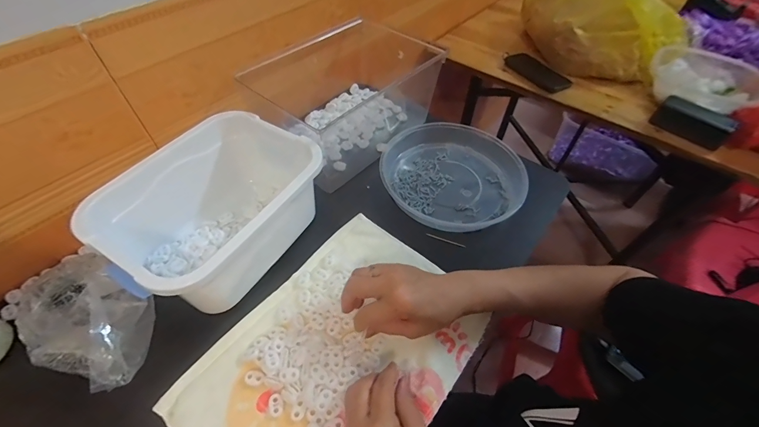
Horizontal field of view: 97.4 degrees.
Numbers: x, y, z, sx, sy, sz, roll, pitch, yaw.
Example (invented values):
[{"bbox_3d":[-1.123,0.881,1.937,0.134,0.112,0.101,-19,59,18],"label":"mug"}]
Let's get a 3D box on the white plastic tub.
[{"bbox_3d":[-0.212,-0.007,0.440,0.179,0.117,0.245,25,55,16],"label":"white plastic tub"}]

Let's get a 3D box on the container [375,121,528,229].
[{"bbox_3d":[0.121,-0.065,0.563,0.235,0.044,0.217,11,53,6],"label":"container"}]

